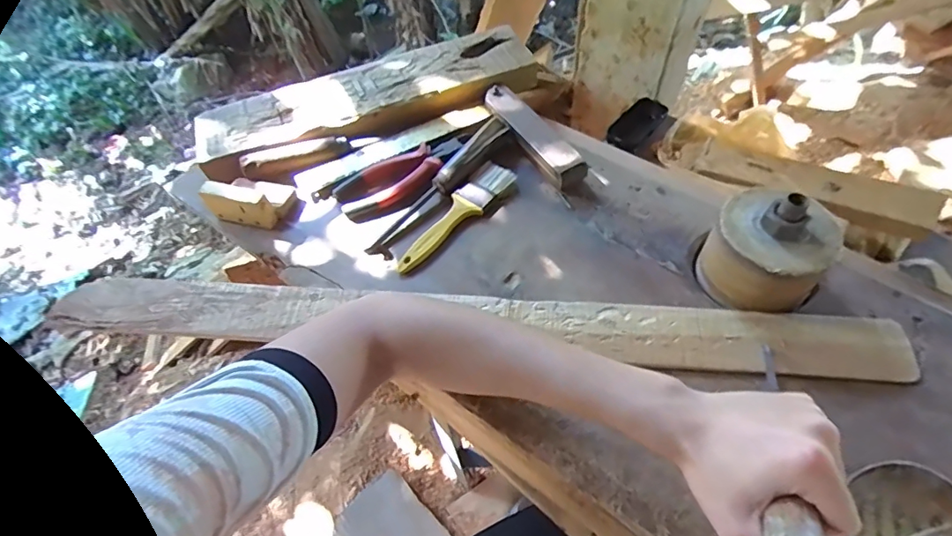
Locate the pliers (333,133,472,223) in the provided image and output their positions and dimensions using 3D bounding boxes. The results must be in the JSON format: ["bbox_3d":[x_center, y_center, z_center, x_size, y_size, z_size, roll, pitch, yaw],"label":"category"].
[{"bbox_3d":[-0.085,-0.116,0.612,0.172,0.014,0.082,-24,58,-12],"label":"pliers"}]

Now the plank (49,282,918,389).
[{"bbox_3d":[-0.035,0.060,0.499,0.833,0.017,0.075,2,57,8],"label":"plank"}]

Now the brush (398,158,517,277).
[{"bbox_3d":[-0.024,-0.061,0.577,0.040,0.012,0.182,34,64,23],"label":"brush"}]

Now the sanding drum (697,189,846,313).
[{"bbox_3d":[0.274,-0.021,0.466,0.098,0.094,0.090,-2,56,2],"label":"sanding drum"}]

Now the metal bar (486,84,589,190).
[{"bbox_3d":[0.073,-0.171,0.640,0.048,0.024,0.193,-27,59,-14],"label":"metal bar"}]

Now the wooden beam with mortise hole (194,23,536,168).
[{"bbox_3d":[-0.143,-0.233,0.684,0.464,0.035,0.134,-15,57,-7],"label":"wooden beam with mortise hole"}]

